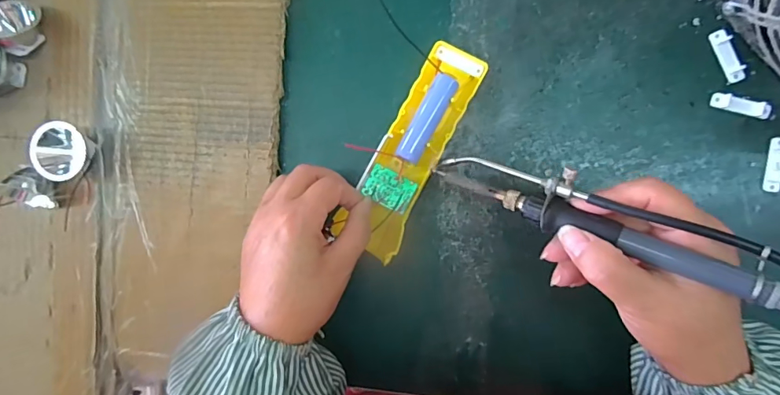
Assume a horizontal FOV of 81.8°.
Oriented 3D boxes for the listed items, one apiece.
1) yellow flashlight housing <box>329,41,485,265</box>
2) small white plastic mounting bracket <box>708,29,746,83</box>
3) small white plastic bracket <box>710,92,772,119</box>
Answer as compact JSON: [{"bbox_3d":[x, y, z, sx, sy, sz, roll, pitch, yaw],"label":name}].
[{"bbox_3d":[0.018,-0.033,0.327,0.043,0.024,0.160,24,92,6],"label":"yellow flashlight housing"},{"bbox_3d":[0.233,-0.097,0.310,0.011,0.004,0.037,-25,88,8],"label":"small white plastic mounting bracket"},{"bbox_3d":[0.243,-0.063,0.310,0.038,0.006,0.011,17,94,7],"label":"small white plastic bracket"}]

